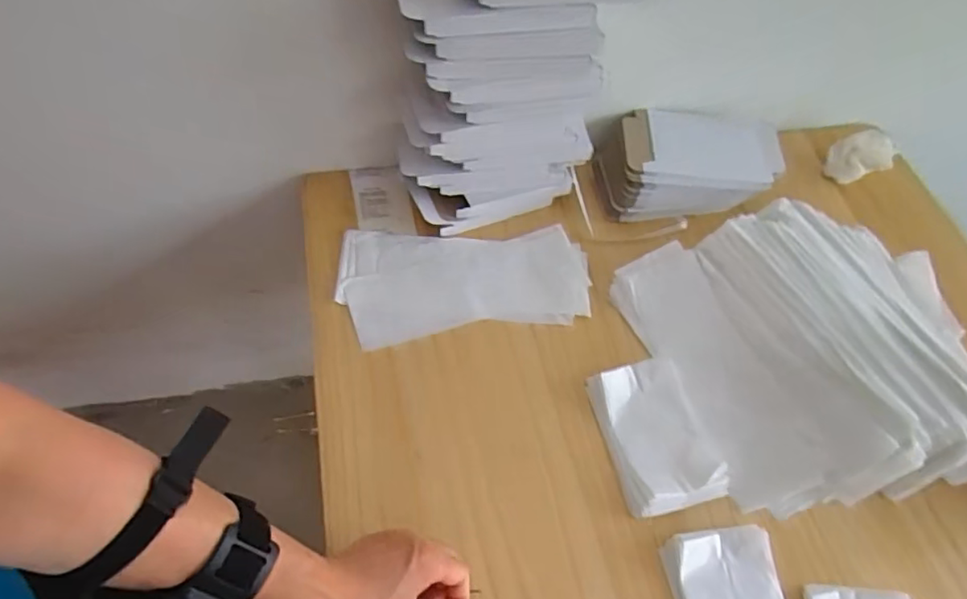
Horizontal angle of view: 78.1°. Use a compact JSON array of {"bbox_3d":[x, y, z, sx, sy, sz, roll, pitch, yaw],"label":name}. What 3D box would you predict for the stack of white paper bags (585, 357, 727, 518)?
[{"bbox_3d":[0.157,0.121,0.544,0.086,0.018,0.131,-11,58,-11],"label":"stack of white paper bags"}]

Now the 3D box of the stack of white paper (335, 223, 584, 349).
[{"bbox_3d":[-0.019,-0.020,0.623,0.254,0.020,0.125,-2,57,-6],"label":"stack of white paper"}]

